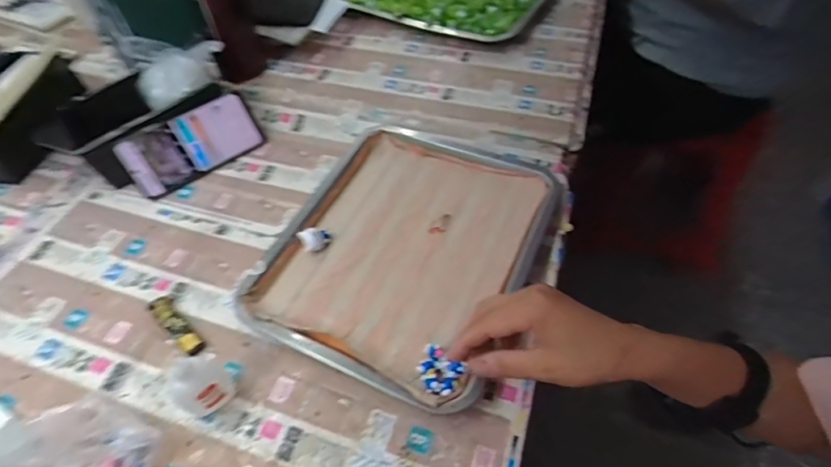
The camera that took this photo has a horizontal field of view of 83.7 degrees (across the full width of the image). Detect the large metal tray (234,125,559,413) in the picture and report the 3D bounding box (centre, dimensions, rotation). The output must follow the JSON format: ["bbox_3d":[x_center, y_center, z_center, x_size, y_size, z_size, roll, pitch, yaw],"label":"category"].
[{"bbox_3d":[-0.010,0.006,0.522,0.265,0.037,0.316,22,60,14],"label":"large metal tray"}]

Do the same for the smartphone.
[{"bbox_3d":[-0.287,-0.115,0.603,0.167,0.078,0.005,-34,26,-20],"label":"smartphone"}]

